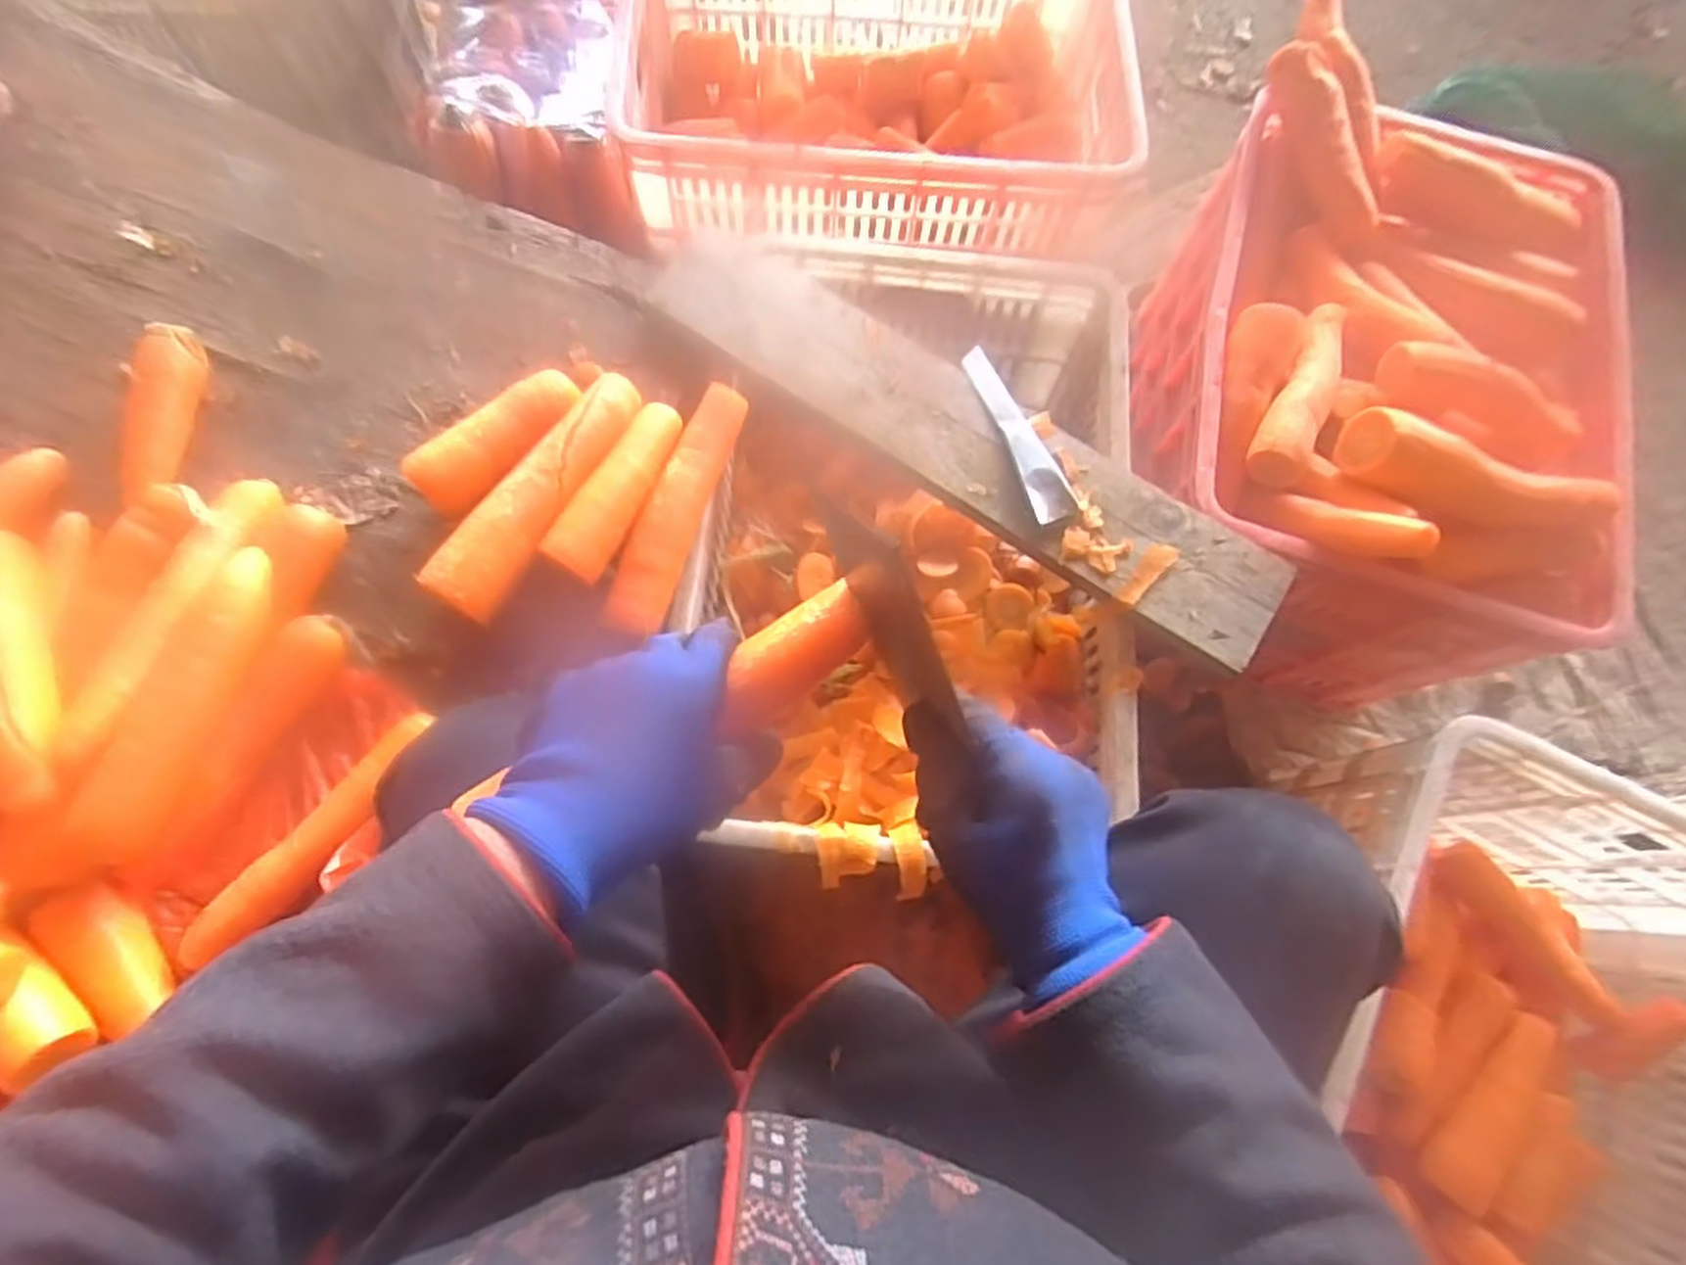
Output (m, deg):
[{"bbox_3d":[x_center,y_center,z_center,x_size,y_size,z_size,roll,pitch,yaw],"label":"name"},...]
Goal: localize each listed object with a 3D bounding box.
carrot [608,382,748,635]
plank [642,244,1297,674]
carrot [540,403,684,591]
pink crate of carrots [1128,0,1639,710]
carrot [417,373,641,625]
[{"bbox_3d":[-0.123,-0.096,0.584,0.039,0.032,0.201,18,73,3],"label":"carrot"},{"bbox_3d":[0.085,-0.165,0.620,0.562,0.024,0.115,36,75,8],"label":"plank"},{"bbox_3d":[-0.167,-0.106,0.580,0.046,0.045,0.146,25,74,5],"label":"carrot"},{"bbox_3d":[0.496,-0.234,0.768,0.344,0.307,0.509,18,73,3],"label":"pink crate of carrots"},{"bbox_3d":[-0.222,-0.105,0.572,0.051,0.057,0.215,28,74,6],"label":"carrot"}]

